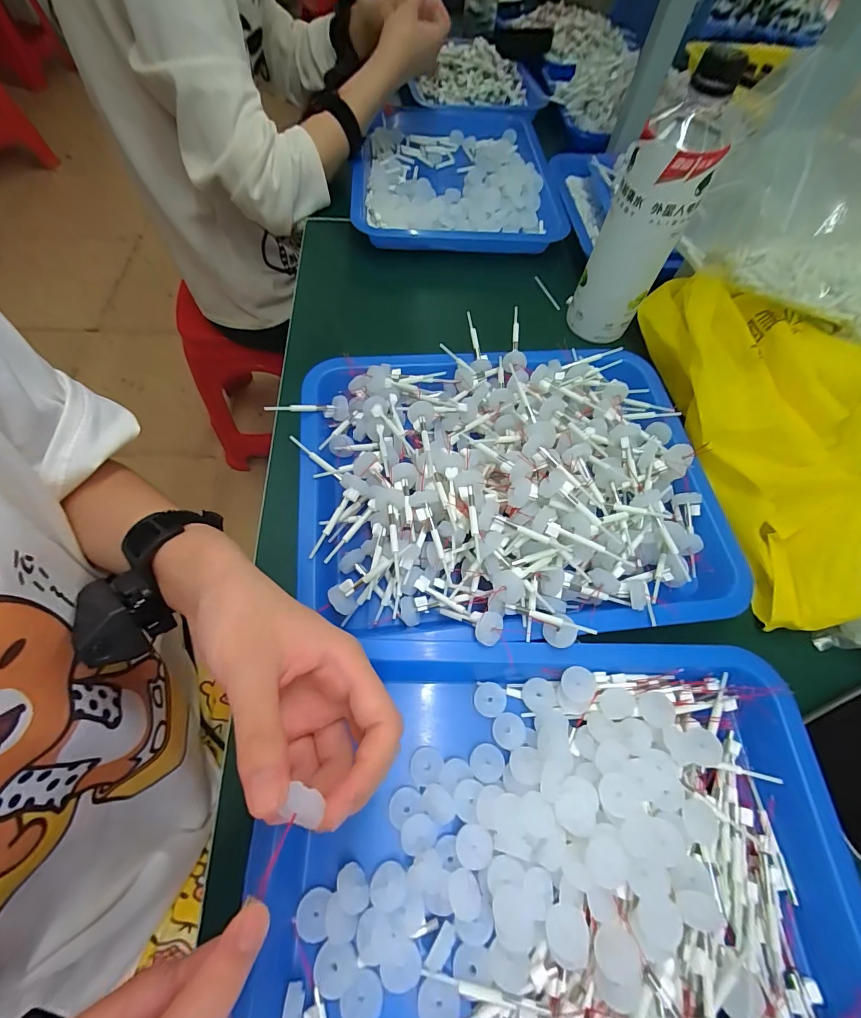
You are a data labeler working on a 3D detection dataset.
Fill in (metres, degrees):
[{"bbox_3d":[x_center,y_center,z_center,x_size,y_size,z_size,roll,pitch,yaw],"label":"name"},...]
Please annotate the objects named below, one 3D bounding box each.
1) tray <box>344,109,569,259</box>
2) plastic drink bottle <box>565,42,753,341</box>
[{"bbox_3d":[0.033,-0.444,0.563,0.274,0.044,0.313,-4,63,-6],"label":"tray"},{"bbox_3d":[0.193,-0.259,0.375,0.066,0.204,0.063,29,65,11],"label":"plastic drink bottle"}]

